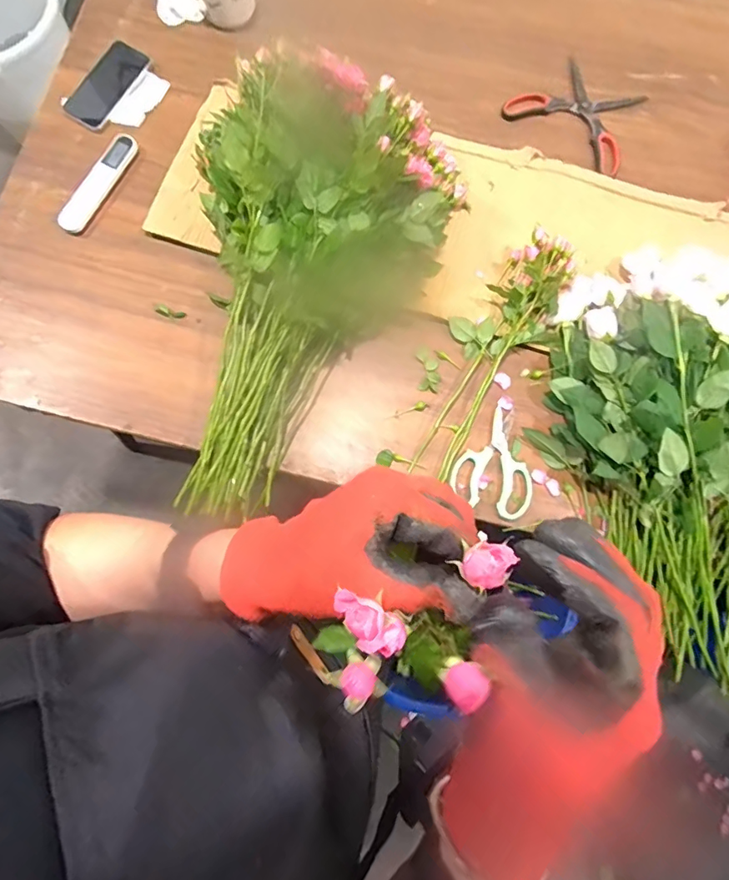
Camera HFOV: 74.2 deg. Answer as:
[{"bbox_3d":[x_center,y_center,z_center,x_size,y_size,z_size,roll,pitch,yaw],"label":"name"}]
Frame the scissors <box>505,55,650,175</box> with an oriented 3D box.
[{"bbox_3d":[0.355,-0.537,0.783,0.206,0.009,0.168,36,81,7],"label":"scissors"}]

